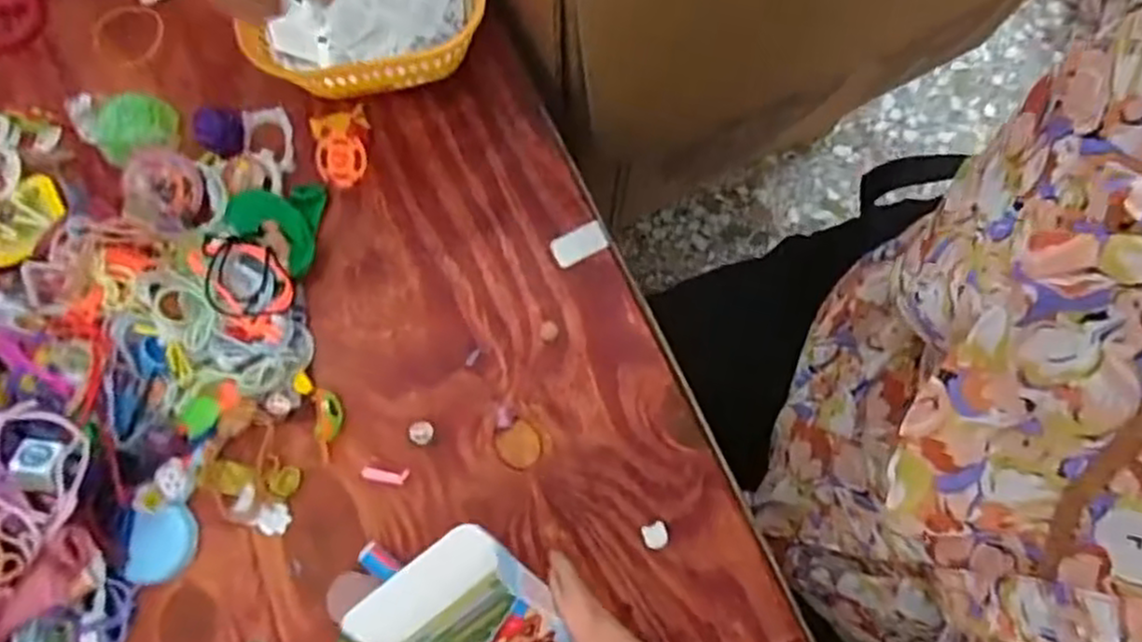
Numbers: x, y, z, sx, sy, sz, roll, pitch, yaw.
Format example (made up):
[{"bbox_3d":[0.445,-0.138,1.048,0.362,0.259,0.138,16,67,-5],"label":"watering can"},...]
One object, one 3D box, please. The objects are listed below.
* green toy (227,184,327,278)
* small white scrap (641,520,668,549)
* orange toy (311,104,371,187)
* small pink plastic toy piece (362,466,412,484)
[{"bbox_3d":[-0.171,-0.056,0.424,0.050,0.018,0.055,6,76,2],"label":"green toy"},{"bbox_3d":[0.044,0.111,0.386,0.013,0.005,0.013,-23,76,-5],"label":"small white scrap"},{"bbox_3d":[-0.137,-0.104,0.440,0.032,0.009,0.047,-9,76,-1],"label":"orange toy"},{"bbox_3d":[-0.099,0.082,0.396,0.025,0.004,0.008,9,76,-11],"label":"small pink plastic toy piece"}]

